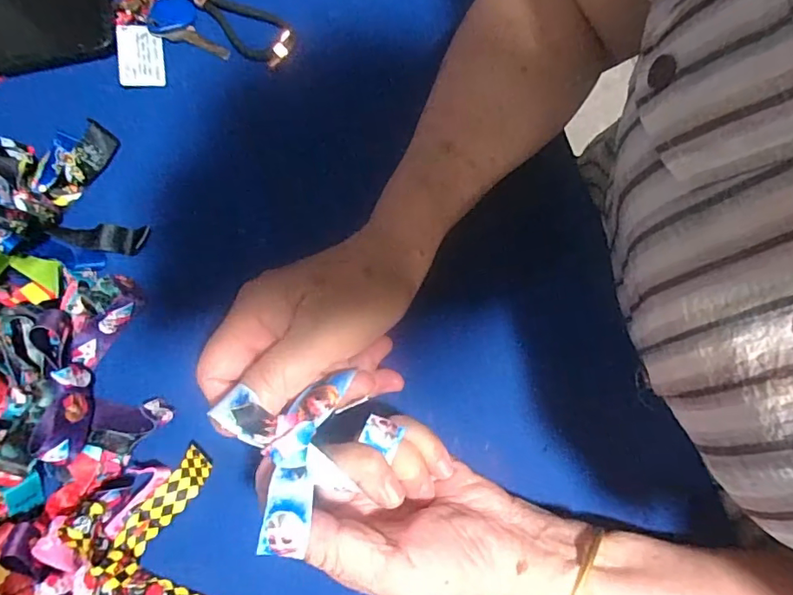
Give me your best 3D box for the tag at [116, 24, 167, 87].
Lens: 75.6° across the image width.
[{"bbox_3d":[-0.187,-0.178,0.375,0.031,0.004,0.047,-7,82,-17],"label":"tag"}]

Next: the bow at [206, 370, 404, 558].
[{"bbox_3d":[-0.037,0.070,0.244,0.068,0.045,0.071,-25,80,-4],"label":"bow"}]

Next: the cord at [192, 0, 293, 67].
[{"bbox_3d":[-0.135,-0.211,0.377,0.128,0.011,0.038,28,80,6],"label":"cord"}]

